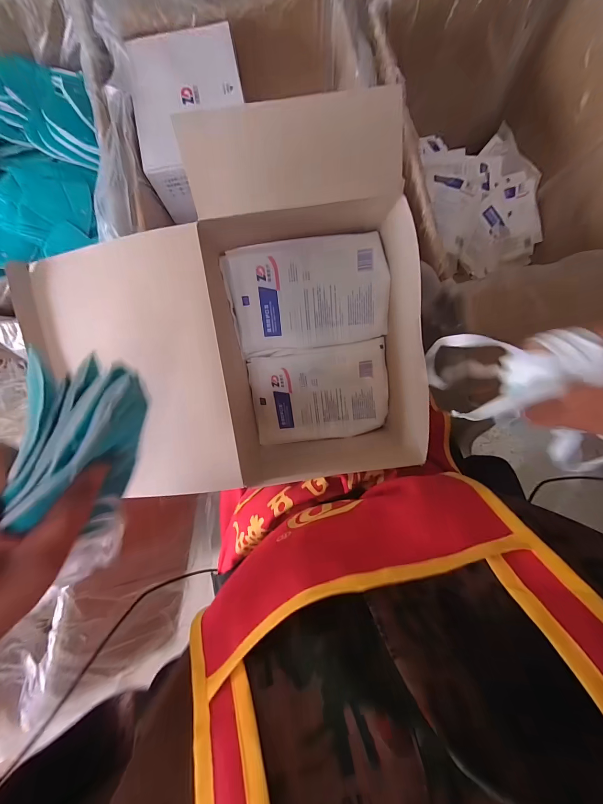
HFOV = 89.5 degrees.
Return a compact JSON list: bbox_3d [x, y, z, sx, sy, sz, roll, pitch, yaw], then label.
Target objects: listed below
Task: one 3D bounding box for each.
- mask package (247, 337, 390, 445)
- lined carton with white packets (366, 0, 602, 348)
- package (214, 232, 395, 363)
[{"bbox_3d":[0.024,-0.009,0.437,0.192,0.013,0.138,-6,113,7],"label":"mask package"},{"bbox_3d":[0.393,-0.432,0.615,0.459,0.311,0.636,-8,84,0],"label":"lined carton with white packets"},{"bbox_3d":[0.007,-0.134,0.384,0.195,0.007,0.130,-9,113,6],"label":"package"}]

